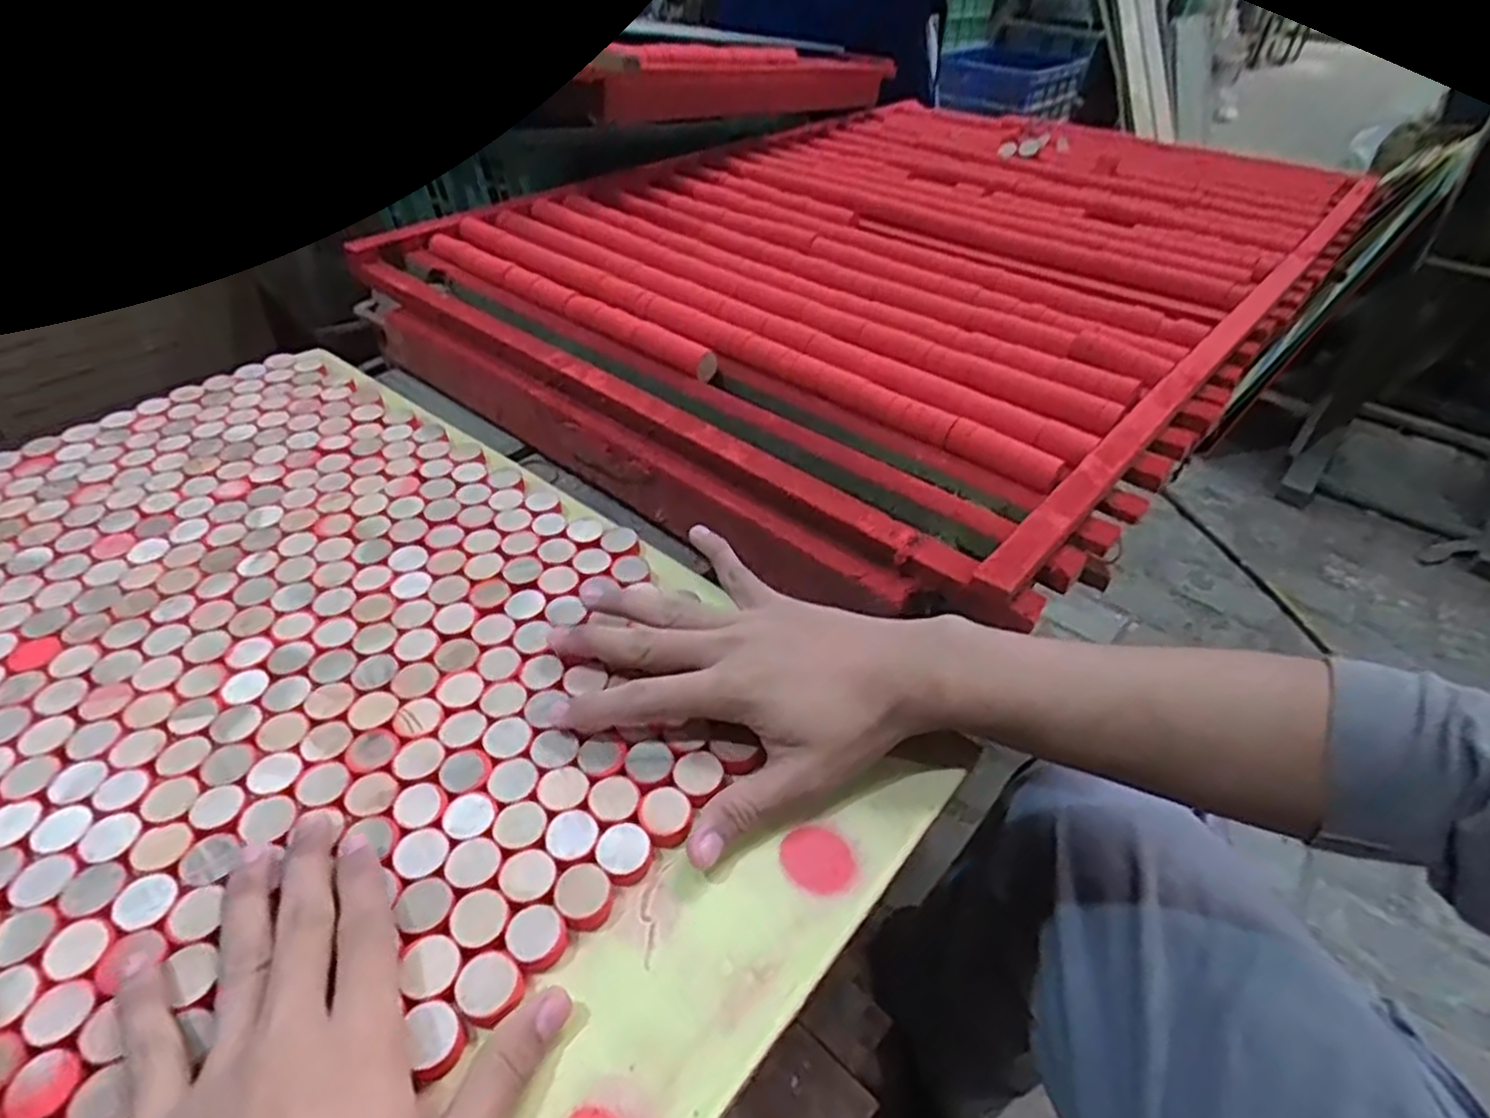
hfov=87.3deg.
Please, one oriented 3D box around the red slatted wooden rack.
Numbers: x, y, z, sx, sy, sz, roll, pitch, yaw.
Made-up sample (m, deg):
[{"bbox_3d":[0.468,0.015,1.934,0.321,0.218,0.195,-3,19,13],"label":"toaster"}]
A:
[{"bbox_3d":[0.134,-0.314,0.741,0.669,0.051,0.828,31,51,29],"label":"red slatted wooden rack"}]

